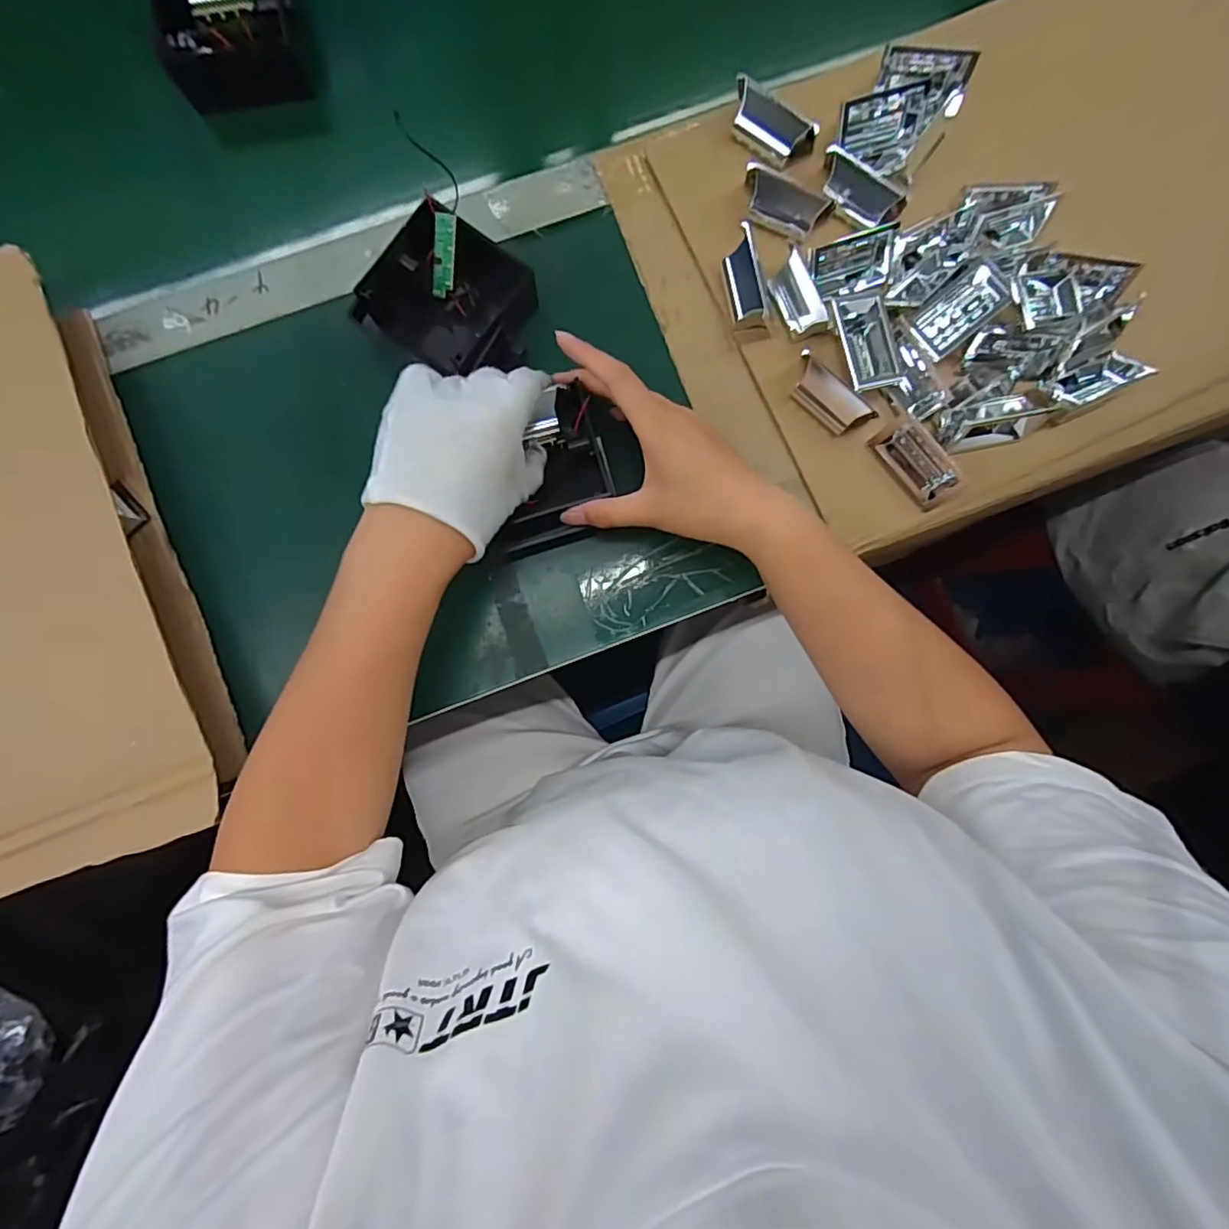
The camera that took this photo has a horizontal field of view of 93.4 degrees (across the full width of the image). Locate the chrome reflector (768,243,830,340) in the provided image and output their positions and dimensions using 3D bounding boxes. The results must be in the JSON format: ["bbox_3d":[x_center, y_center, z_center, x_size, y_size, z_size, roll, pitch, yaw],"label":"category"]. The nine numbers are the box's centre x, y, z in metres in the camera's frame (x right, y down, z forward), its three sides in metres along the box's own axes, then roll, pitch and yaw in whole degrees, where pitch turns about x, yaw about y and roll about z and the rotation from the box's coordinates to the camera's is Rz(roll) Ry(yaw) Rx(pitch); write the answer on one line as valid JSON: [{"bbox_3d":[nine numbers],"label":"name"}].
[{"bbox_3d":[0.127,-0.220,0.400,0.029,0.018,0.059,-19,89,-4],"label":"chrome reflector"}]

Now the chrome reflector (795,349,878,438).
[{"bbox_3d":[0.145,-0.147,0.394,0.060,0.027,0.020,45,86,0],"label":"chrome reflector"}]

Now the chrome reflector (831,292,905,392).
[{"bbox_3d":[0.175,-0.192,0.402,0.035,0.014,0.069,-16,89,-4],"label":"chrome reflector"}]

